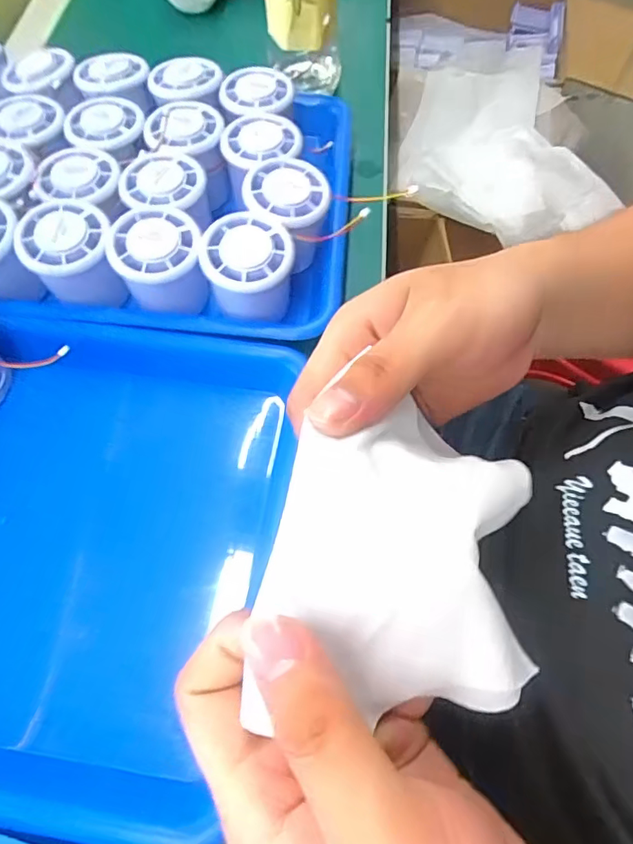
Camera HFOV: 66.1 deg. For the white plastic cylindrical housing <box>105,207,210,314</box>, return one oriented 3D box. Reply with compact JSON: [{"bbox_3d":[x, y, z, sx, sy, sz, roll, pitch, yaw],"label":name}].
[{"bbox_3d":[-0.098,-0.099,0.308,0.053,0.040,0.062,-17,65,-6],"label":"white plastic cylindrical housing"}]

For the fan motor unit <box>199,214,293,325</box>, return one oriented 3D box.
[{"bbox_3d":[-0.041,-0.096,0.306,0.054,0.040,0.053,-16,65,-6],"label":"fan motor unit"}]

